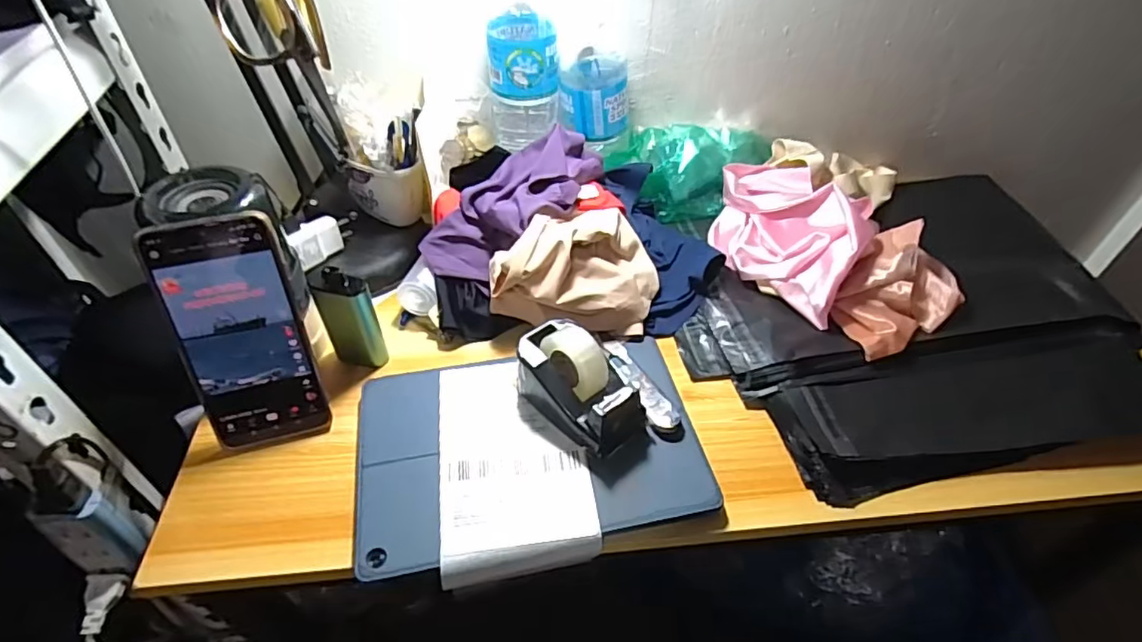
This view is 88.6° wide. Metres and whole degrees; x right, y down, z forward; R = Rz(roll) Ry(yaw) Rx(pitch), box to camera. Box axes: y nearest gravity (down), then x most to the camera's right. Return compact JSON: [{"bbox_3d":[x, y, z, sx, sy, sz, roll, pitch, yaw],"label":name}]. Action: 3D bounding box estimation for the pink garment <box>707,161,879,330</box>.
[{"bbox_3d":[0.198,-0.086,0.541,0.137,0.057,0.149,24,49,19],"label":"pink garment"}]

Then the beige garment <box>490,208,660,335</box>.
[{"bbox_3d":[0.007,-0.050,0.499,0.133,0.071,0.104,9,46,6],"label":"beige garment"}]

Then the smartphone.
[{"bbox_3d":[-0.222,0.012,0.399,0.076,0.166,0.008,-11,26,-13],"label":"smartphone"}]

